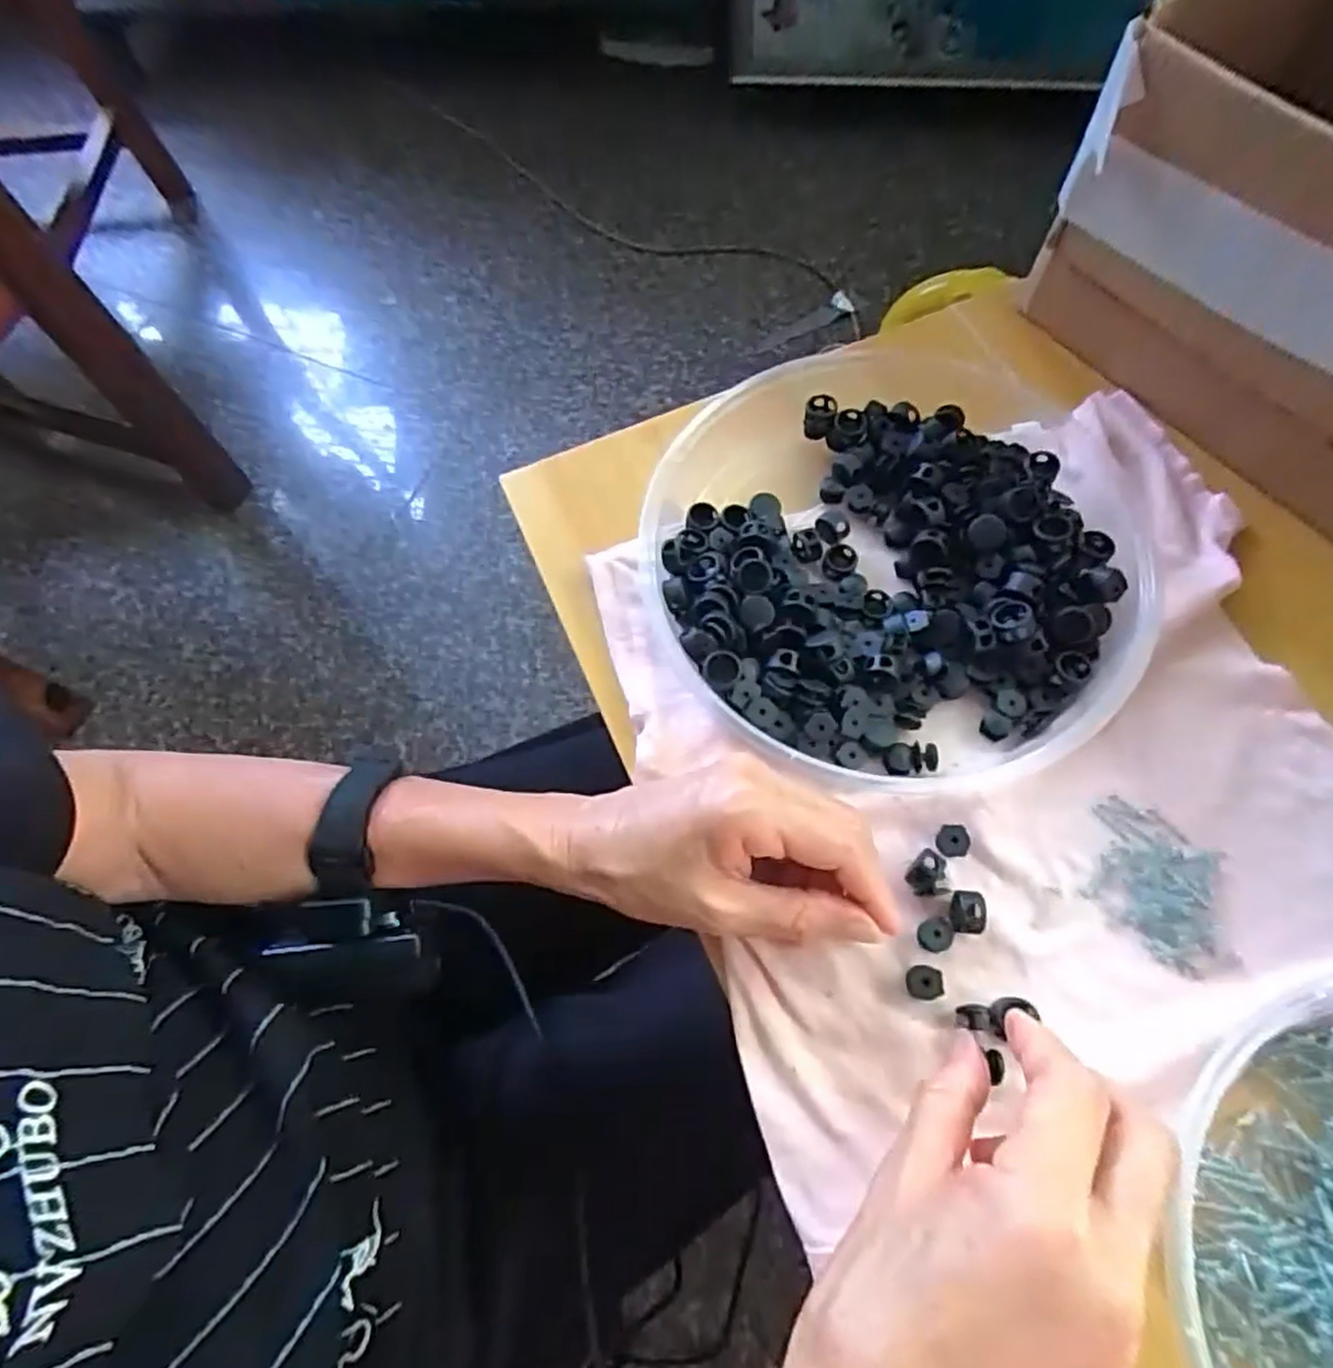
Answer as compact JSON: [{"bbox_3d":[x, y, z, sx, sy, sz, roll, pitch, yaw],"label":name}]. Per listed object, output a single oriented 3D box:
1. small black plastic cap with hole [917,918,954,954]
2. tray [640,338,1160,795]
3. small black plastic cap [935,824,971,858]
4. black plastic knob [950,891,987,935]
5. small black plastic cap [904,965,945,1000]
[{"bbox_3d":[0.111,0.104,0.308,0.013,0.007,0.013,-1,67,2],"label":"small black plastic cap with hole"},{"bbox_3d":[0.123,-0.067,0.366,0.259,0.035,0.226,-25,68,-8],"label":"tray"},{"bbox_3d":[0.124,0.068,0.322,0.014,0.005,0.013,-1,67,2],"label":"small black plastic cap"},{"bbox_3d":[0.124,0.095,0.308,0.013,0.009,0.016,13,68,8],"label":"black plastic knob"},{"bbox_3d":[0.105,0.121,0.301,0.014,0.008,0.013,-1,67,2],"label":"small black plastic cap"}]

